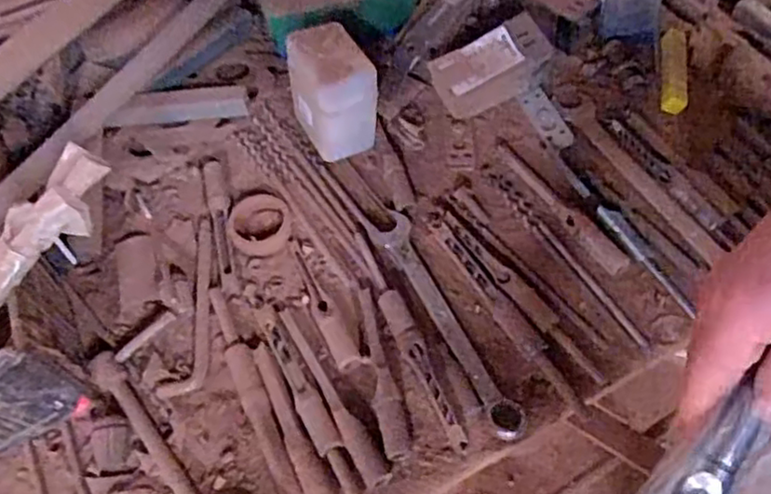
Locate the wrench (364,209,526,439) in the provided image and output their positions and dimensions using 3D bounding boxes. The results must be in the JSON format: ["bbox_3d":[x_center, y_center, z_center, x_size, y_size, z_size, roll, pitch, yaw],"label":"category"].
[{"bbox_3d":[0.047,0.054,0.540,0.033,0.007,0.209,-25,60,-12],"label":"wrench"}]

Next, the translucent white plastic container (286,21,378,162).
[{"bbox_3d":[-0.048,-0.136,0.622,0.075,0.093,0.085,-14,58,-5],"label":"translucent white plastic container"}]

